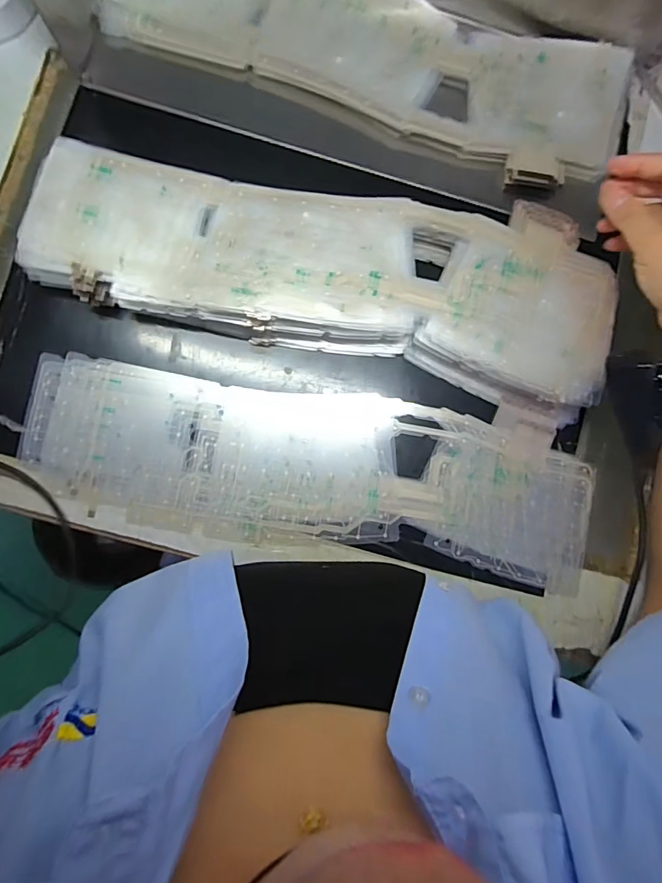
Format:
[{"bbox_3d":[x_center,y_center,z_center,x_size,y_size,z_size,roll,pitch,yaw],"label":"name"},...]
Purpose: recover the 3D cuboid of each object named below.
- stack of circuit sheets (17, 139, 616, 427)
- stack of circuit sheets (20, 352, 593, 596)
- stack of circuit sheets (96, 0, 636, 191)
[{"bbox_3d":[0.009,-0.144,0.369,0.446,0.036,0.159,14,86,-4],"label":"stack of circuit sheets"},{"bbox_3d":[-0.009,0.018,0.375,0.454,0.012,0.137,10,87,-4],"label":"stack of circuit sheets"},{"bbox_3d":[0.036,-0.339,0.397,0.451,0.023,0.133,16,85,-3],"label":"stack of circuit sheets"}]

